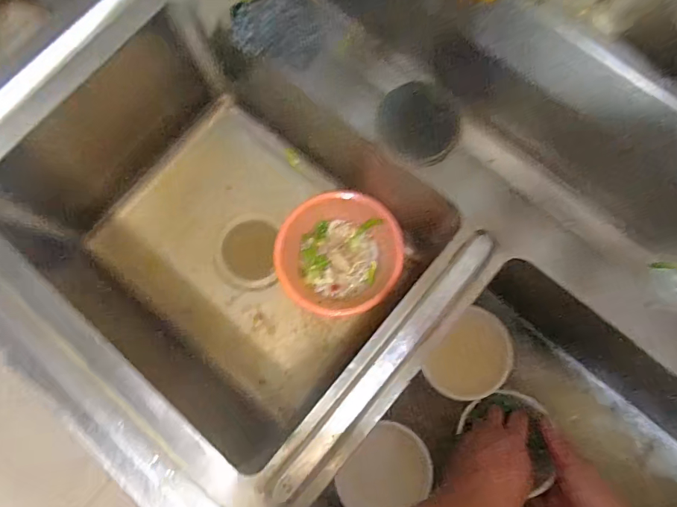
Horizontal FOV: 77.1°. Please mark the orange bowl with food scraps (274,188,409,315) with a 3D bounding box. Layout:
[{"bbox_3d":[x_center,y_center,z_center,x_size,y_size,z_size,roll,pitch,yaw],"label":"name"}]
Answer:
[{"bbox_3d":[0.002,0.001,0.568,0.163,0.052,0.154,0,78,1],"label":"orange bowl with food scraps"}]

